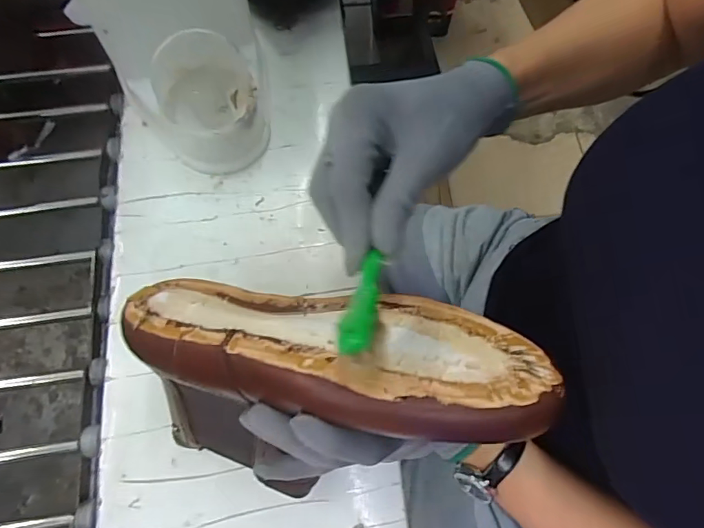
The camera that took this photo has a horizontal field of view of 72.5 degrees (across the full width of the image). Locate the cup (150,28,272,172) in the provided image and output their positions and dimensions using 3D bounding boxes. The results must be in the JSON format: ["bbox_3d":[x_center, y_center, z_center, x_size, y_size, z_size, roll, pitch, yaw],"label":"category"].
[{"bbox_3d":[-0.130,-0.146,0.435,0.090,0.099,0.094,1,69,-2],"label":"cup"}]

